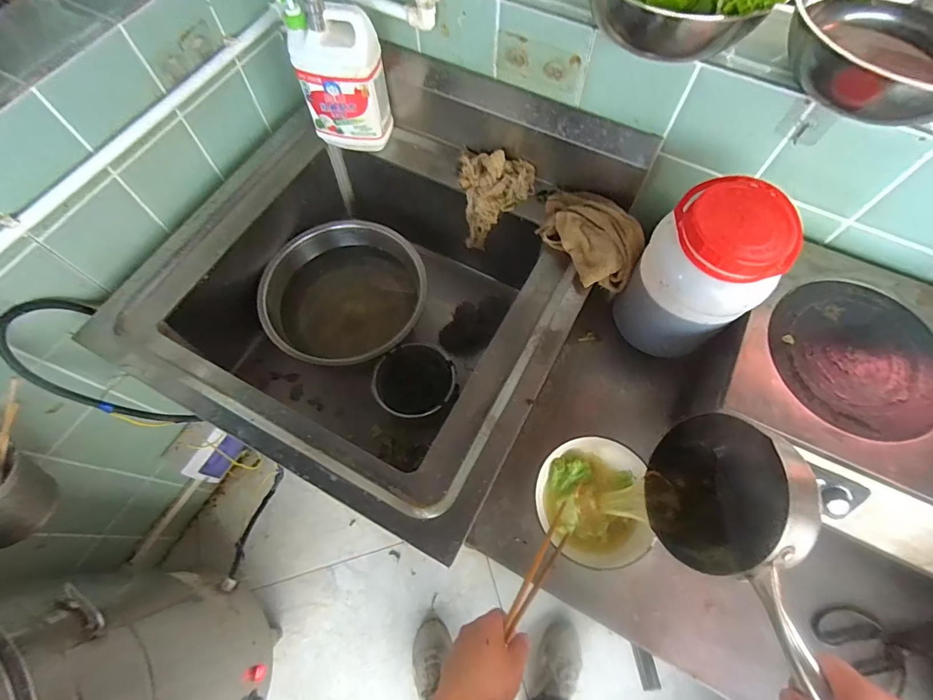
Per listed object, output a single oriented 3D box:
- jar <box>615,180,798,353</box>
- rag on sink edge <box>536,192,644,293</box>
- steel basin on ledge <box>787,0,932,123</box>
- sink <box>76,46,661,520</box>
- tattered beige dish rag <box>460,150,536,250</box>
[{"bbox_3d":[0.345,-0.107,0.666,0.151,0.243,0.150,0,67,0],"label":"jar"},{"bbox_3d":[0.210,-0.199,0.747,0.119,0.066,0.198,-29,70,-12],"label":"rag on sink edge"},{"bbox_3d":[0.503,-0.363,0.525,0.248,0.074,0.224,39,72,15],"label":"steel basin on ledge"},{"bbox_3d":[-0.159,-0.125,0.829,0.665,0.391,0.653,26,69,11],"label":"sink"},{"bbox_3d":[0.054,-0.283,0.858,0.137,0.158,0.092,8,67,3],"label":"tattered beige dish rag"}]

